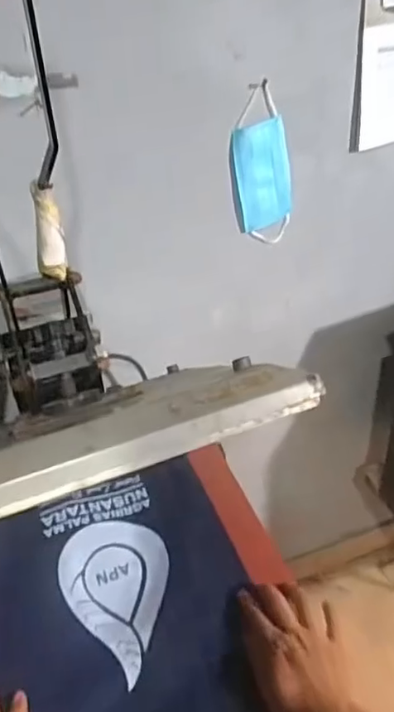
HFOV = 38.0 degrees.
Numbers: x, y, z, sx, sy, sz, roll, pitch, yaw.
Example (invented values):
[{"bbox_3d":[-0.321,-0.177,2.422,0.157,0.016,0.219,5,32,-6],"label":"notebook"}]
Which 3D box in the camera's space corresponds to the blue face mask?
[{"bbox_3d":[0.111,-0.304,0.936,0.100,0.238,0.020,-18,38,-17],"label":"blue face mask"}]

